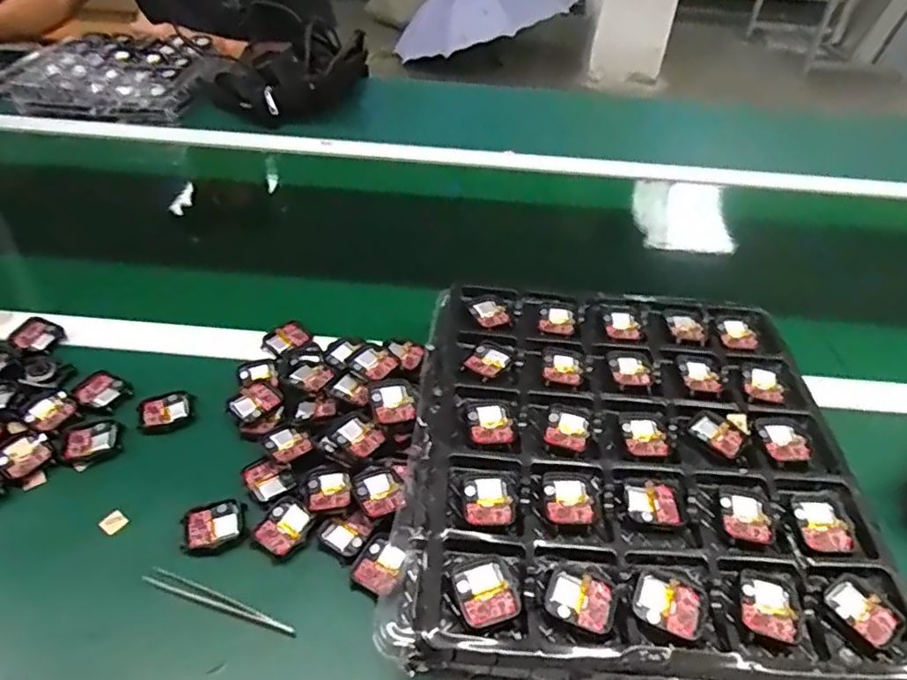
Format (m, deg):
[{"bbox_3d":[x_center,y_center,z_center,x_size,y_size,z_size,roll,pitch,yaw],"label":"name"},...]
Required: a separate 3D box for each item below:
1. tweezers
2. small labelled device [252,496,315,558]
[{"bbox_3d":[-0.162,0.181,0.431,0.114,0.008,0.014,15,44,11],"label":"tweezers"},{"bbox_3d":[-0.128,0.141,0.469,0.038,0.010,0.044,25,47,21],"label":"small labelled device"}]

